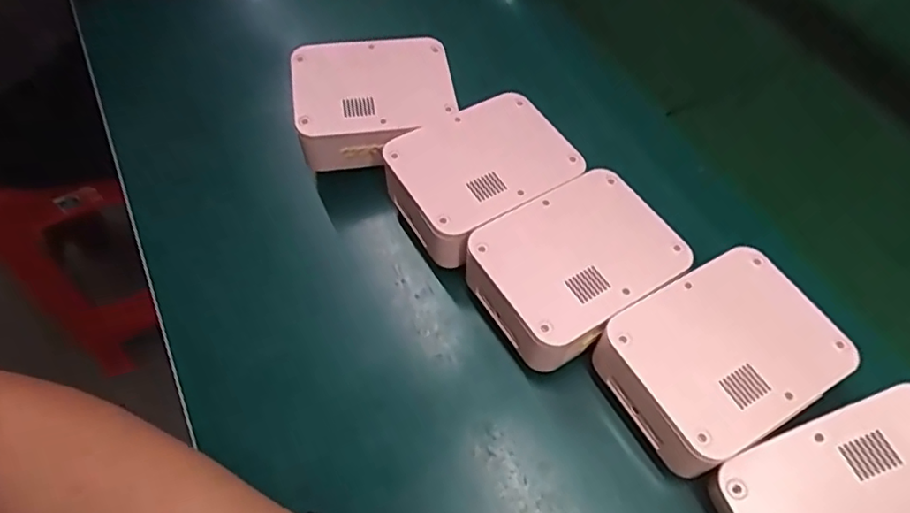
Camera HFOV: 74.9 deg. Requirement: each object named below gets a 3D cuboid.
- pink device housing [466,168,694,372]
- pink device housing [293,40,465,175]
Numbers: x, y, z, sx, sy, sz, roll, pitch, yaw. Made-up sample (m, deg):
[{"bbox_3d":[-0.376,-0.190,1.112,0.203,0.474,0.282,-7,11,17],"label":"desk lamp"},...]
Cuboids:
[{"bbox_3d":[0.082,0.011,0.417,0.127,0.067,0.098,-32,63,-15],"label":"pink device housing"},{"bbox_3d":[-0.066,-0.128,0.493,0.127,0.046,0.105,-9,59,-2],"label":"pink device housing"}]

